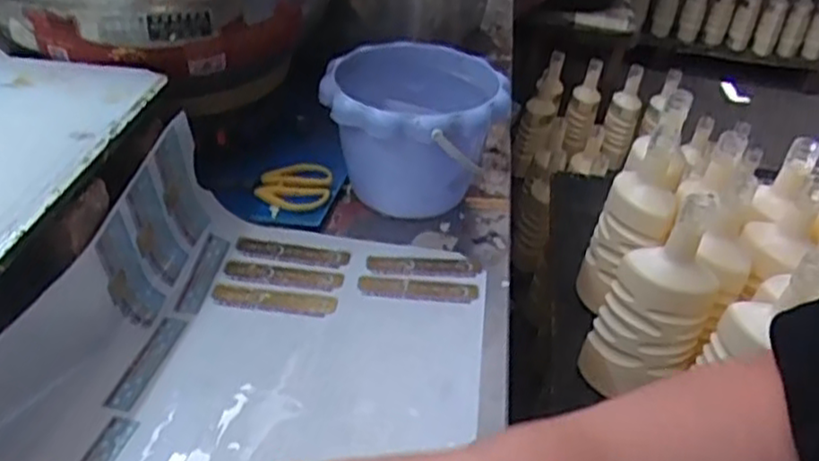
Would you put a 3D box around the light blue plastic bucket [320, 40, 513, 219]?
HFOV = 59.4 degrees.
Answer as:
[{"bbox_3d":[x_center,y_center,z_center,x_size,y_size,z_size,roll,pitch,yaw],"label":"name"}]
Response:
[{"bbox_3d":[0.005,-0.079,0.638,0.146,0.124,0.145,2,37,-2],"label":"light blue plastic bucket"}]

